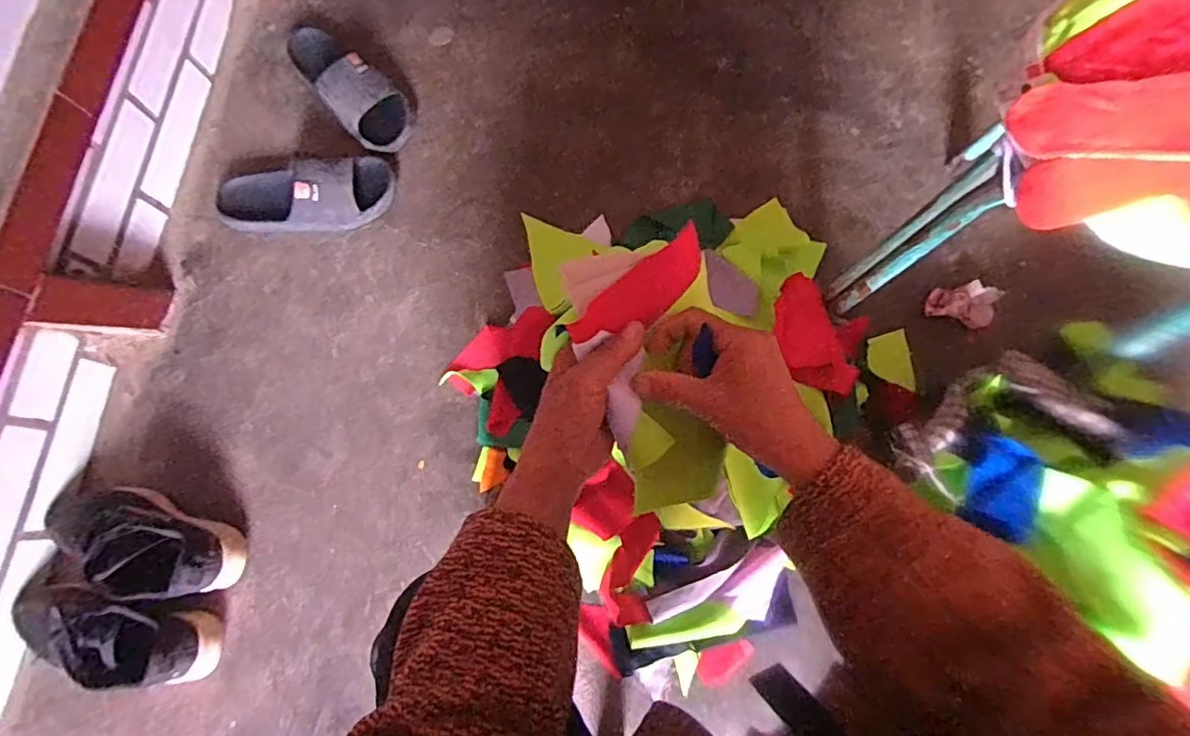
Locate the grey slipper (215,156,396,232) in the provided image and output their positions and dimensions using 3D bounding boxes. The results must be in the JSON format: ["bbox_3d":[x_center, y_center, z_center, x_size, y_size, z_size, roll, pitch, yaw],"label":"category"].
[{"bbox_3d":[-0.453,-0.263,0.912,0.273,0.070,0.108,-11,78,-1],"label":"grey slipper"}]

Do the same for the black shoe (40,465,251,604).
[{"bbox_3d":[-0.615,0.221,0.766,0.279,0.154,0.106,18,79,5],"label":"black shoe"}]

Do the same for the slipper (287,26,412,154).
[{"bbox_3d":[-0.407,-0.463,0.953,0.273,0.074,0.106,44,82,9],"label":"slipper"}]

